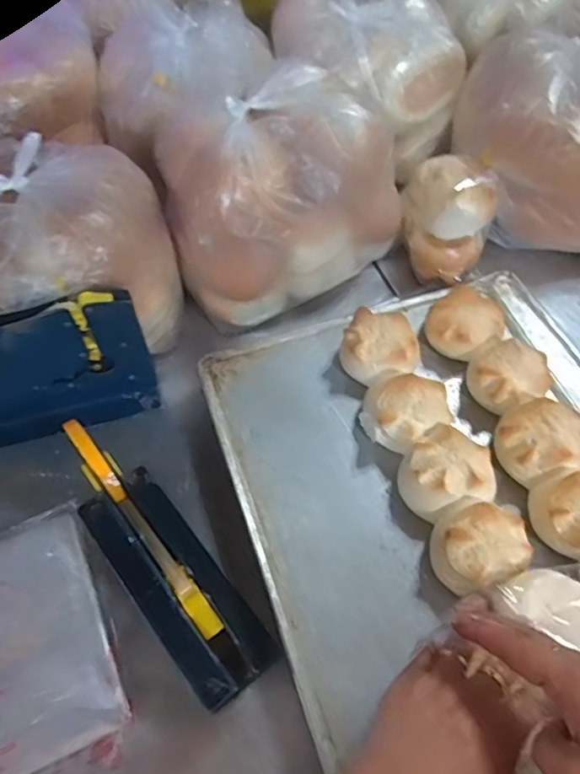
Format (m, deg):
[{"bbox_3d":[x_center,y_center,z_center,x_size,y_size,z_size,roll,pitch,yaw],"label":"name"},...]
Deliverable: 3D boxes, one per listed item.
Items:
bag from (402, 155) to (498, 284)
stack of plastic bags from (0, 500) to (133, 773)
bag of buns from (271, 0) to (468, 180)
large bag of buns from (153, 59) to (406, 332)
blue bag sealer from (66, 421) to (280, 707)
[{"bbox_3d":[0.172,-0.192,0.658,0.097,0.102,0.113,13,58,8],"label":"bag"},{"bbox_3d":[-0.231,0.217,0.480,0.165,0.020,0.208,-23,61,-15],"label":"stack of plastic bags"},{"bbox_3d":[0.105,-0.399,0.744,0.199,0.122,0.230,-22,60,-14],"label":"bag of buns"},{"bbox_3d":[-0.008,-0.209,0.637,0.240,0.176,0.165,-28,62,-17],"label":"large bag of buns"},{"bbox_3d":[-0.100,0.131,0.465,0.073,0.147,0.212,-34,64,-20],"label":"blue bag sealer"}]

